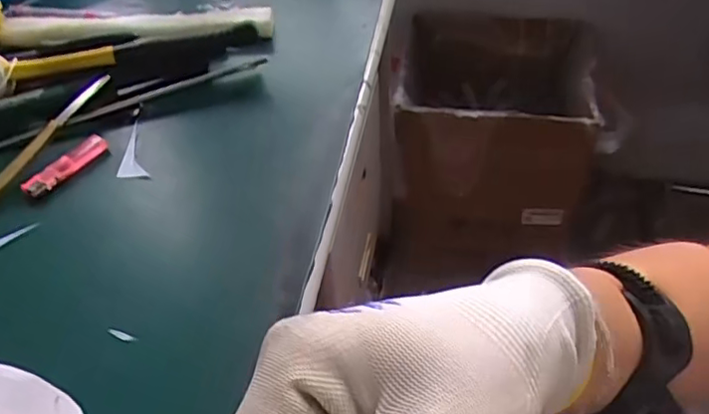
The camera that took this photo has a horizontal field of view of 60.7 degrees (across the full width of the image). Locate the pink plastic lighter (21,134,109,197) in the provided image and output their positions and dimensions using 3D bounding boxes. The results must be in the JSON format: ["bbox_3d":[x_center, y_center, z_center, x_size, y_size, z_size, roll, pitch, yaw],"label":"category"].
[{"bbox_3d":[-0.248,-0.037,0.521,0.020,0.011,0.077,25,53,24],"label":"pink plastic lighter"}]

